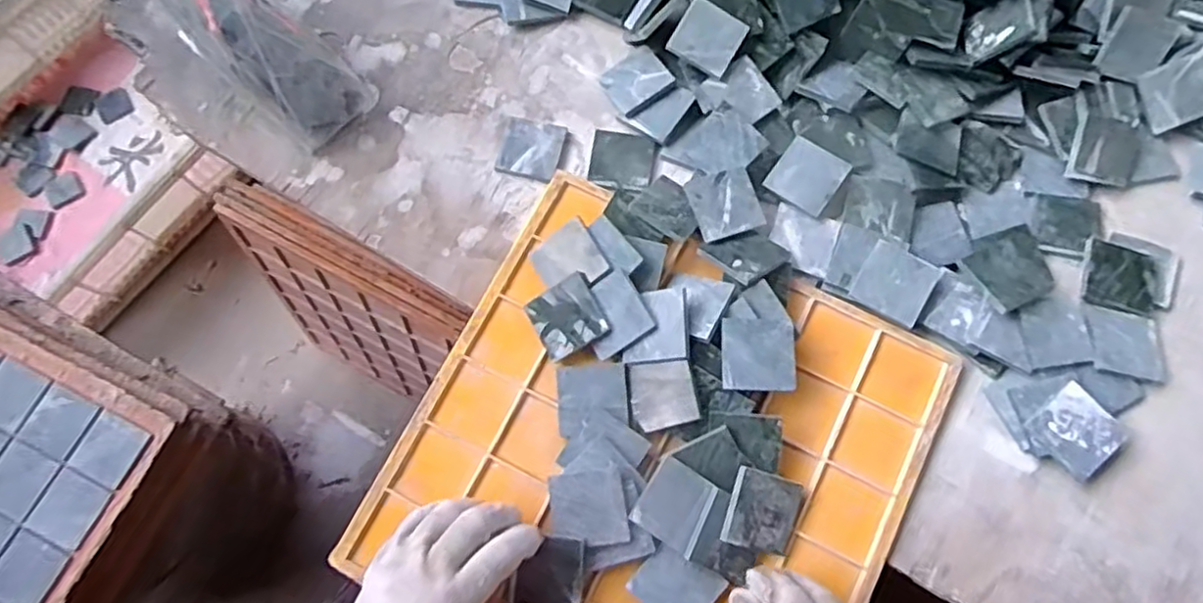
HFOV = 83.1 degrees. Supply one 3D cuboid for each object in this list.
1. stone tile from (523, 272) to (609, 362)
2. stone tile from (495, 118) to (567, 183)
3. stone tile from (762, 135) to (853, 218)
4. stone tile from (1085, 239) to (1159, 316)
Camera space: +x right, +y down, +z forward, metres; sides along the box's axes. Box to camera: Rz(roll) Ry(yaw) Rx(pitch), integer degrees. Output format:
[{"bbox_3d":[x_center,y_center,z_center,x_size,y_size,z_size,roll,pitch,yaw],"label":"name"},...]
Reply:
[{"bbox_3d":[-0.025,0.012,0.490,0.051,0.004,0.049,-30,75,10],"label":"stone tile"},{"bbox_3d":[-0.056,-0.122,0.542,0.048,0.005,0.051,15,74,5],"label":"stone tile"},{"bbox_3d":[0.155,-0.095,0.513,0.048,0.004,0.047,35,92,15],"label":"stone tile"},{"bbox_3d":[0.383,-0.015,0.497,0.052,0.010,0.053,20,74,6],"label":"stone tile"}]

